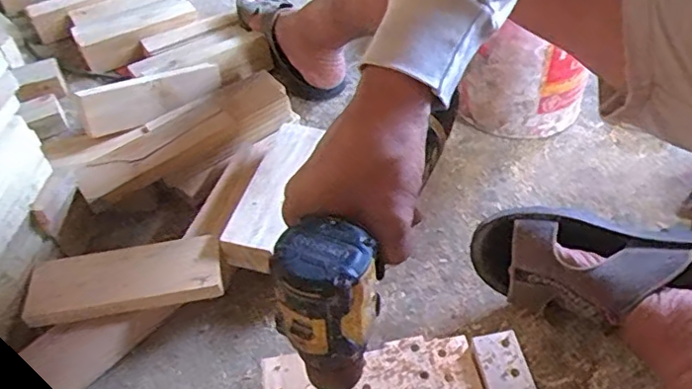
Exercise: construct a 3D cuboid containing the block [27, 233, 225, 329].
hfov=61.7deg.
[{"bbox_3d":[-0.220,0.084,0.585,0.185,0.023,0.068,-10,47,-6],"label":"block"}]

